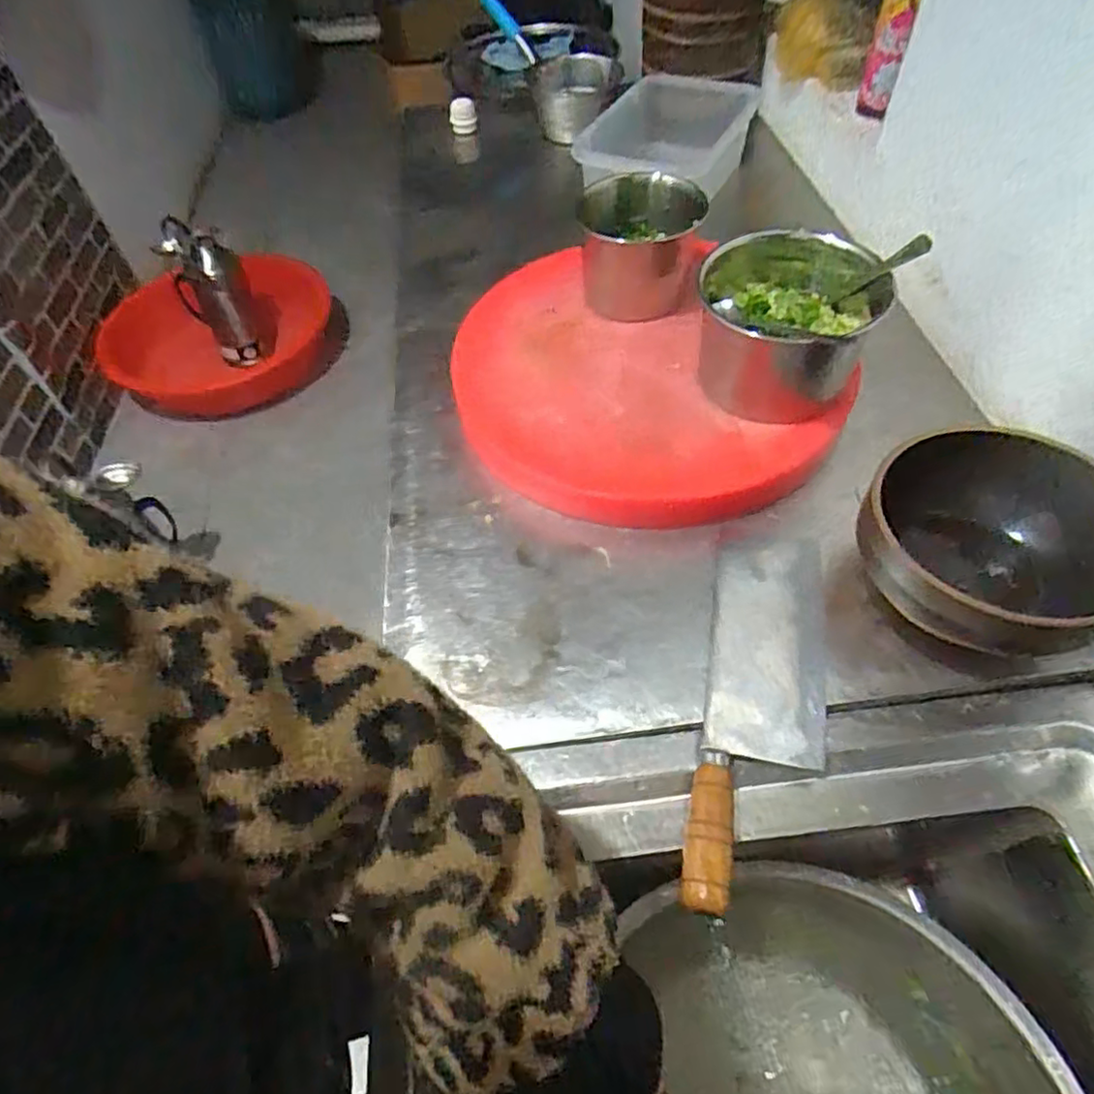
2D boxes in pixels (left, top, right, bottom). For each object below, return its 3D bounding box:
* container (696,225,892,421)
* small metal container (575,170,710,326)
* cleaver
[{"bbox_3d":[0.213,-0.203,0.597,0.157,0.110,0.138,16,59,13],"label":"container"},{"bbox_3d":[0.097,-0.320,0.691,0.130,0.098,0.114,3,57,5],"label":"small metal container"},{"bbox_3d":[0.163,0.111,0.488,0.089,0.027,0.300,10,58,10],"label":"cleaver"}]

